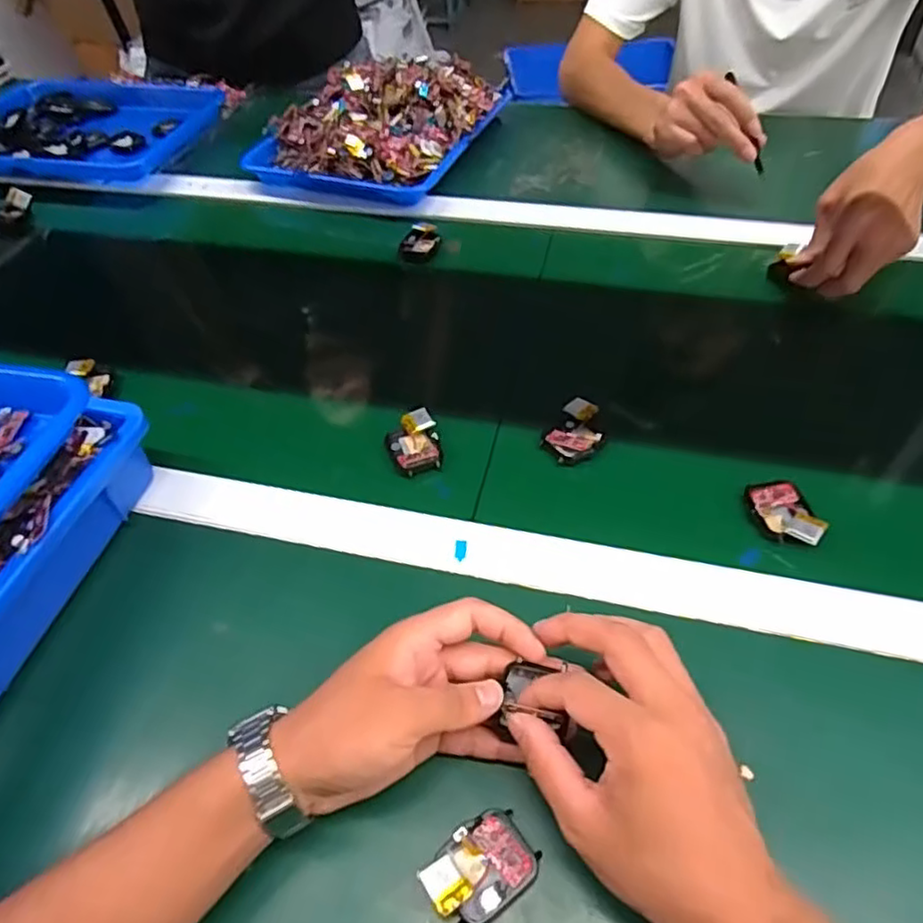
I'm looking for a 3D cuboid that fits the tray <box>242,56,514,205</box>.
[{"bbox_3d":[-0.098,-0.433,0.825,0.246,0.092,0.294,19,54,18],"label":"tray"}]

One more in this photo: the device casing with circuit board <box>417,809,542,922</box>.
[{"bbox_3d":[0.009,0.195,0.309,0.052,0.017,0.037,-30,55,-20],"label":"device casing with circuit board"}]

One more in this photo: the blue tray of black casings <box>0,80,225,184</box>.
[{"bbox_3d":[-0.513,-0.460,0.886,0.335,0.051,0.248,4,51,7],"label":"blue tray of black casings"}]

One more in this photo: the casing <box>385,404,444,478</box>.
[{"bbox_3d":[-0.036,-0.015,0.495,0.038,0.013,0.058,-15,51,-9],"label":"casing"}]

